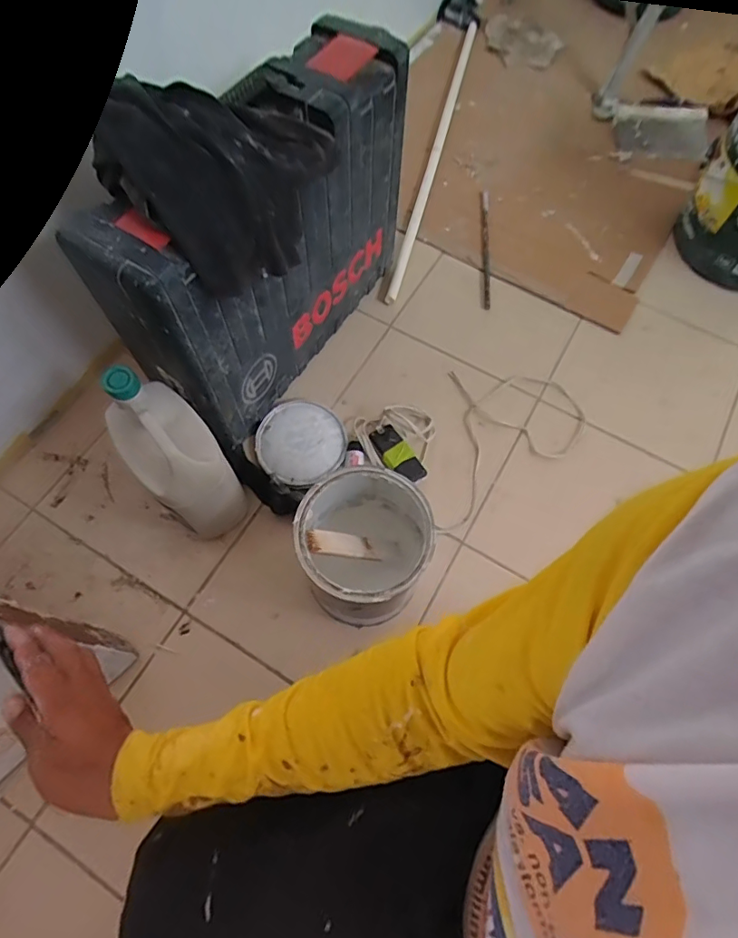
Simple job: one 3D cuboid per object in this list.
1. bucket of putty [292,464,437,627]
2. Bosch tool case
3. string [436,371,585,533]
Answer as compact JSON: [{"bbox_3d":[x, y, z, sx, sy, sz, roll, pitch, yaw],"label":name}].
[{"bbox_3d":[-0.006,0.107,0.713,0.159,0.213,0.177,11,67,4],"label":"bucket of putty"},{"bbox_3d":[-0.138,-0.308,0.769,0.162,0.395,0.483,29,69,11],"label":"Bosch tool case"},{"bbox_3d":[0.249,-0.033,0.884,0.242,0.012,0.310,6,67,2],"label":"string"}]

